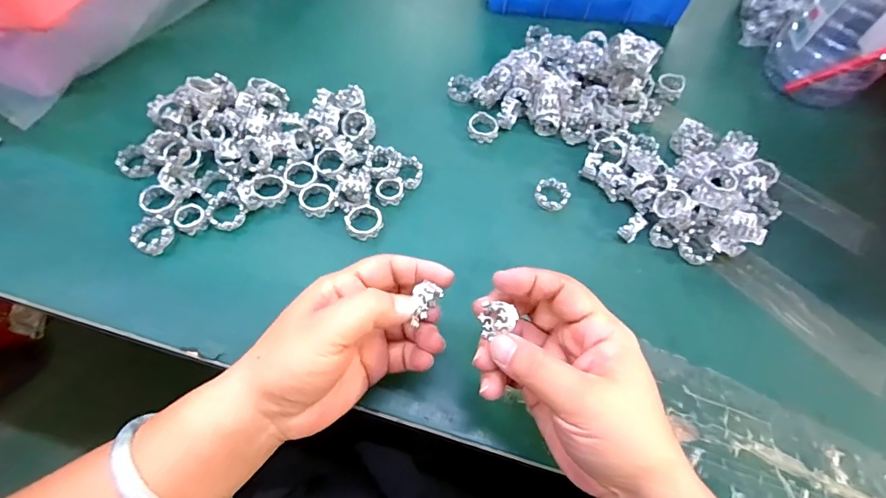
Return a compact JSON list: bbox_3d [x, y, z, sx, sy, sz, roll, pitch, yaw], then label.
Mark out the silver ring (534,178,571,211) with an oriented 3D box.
[{"bbox_3d":[0.092,-0.045,0.379,0.028,0.010,0.029,2,61,-4],"label":"silver ring"}]

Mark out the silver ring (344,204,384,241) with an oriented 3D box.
[{"bbox_3d":[-0.062,-0.021,0.354,0.027,0.013,0.028,2,61,-4],"label":"silver ring"}]

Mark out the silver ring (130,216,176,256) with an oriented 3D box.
[{"bbox_3d":[-0.222,-0.010,0.342,0.027,0.014,0.028,2,61,-4],"label":"silver ring"}]

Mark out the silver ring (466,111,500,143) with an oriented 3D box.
[{"bbox_3d":[0.038,-0.113,0.416,0.028,0.013,0.027,2,61,-4],"label":"silver ring"}]

